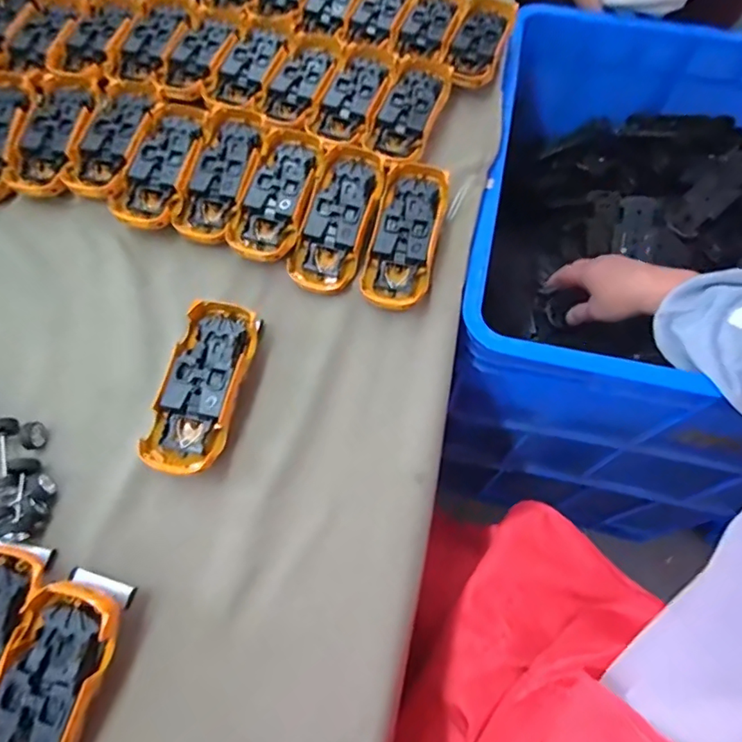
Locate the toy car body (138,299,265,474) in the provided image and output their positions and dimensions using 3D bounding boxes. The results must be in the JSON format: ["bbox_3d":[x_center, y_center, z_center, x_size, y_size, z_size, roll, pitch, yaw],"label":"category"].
[{"bbox_3d":[-0.122,0.010,0.375,0.053,0.025,0.128,11,66,5],"label":"toy car body"}]

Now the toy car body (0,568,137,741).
[{"bbox_3d":[-0.187,0.189,0.292,0.055,0.033,0.132,14,66,6],"label":"toy car body"}]

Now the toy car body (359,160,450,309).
[{"bbox_3d":[0.029,-0.114,0.433,0.054,0.033,0.132,11,66,5],"label":"toy car body"}]

